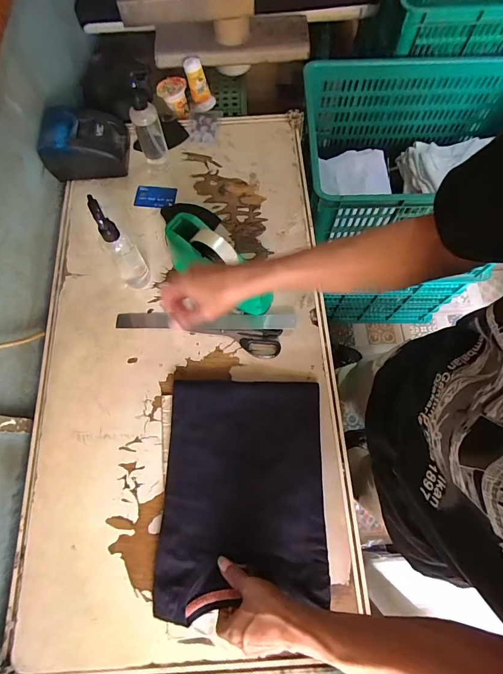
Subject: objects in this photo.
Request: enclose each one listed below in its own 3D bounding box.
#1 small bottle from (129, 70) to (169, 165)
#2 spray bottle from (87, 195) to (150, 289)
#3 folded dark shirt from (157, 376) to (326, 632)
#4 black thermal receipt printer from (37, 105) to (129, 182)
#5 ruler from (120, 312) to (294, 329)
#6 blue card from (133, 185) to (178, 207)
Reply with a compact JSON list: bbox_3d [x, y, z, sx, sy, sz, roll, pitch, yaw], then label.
[{"bbox_3d":[-0.197,-0.403,0.655,0.052,0.170,0.043,-22,71,-6],"label":"small bottle"},{"bbox_3d":[-0.220,-0.146,0.564,0.042,0.192,0.055,-32,73,-9],"label":"spray bottle"},{"bbox_3d":[-0.012,0.222,0.511,0.231,0.015,0.311,0,70,2],"label":"folded dark shirt"},{"bbox_3d":[-0.342,-0.394,0.700,0.166,0.093,0.110,-12,71,-3],"label":"black thermal receipt printer"},{"bbox_3d":[-0.083,-0.029,0.609,0.317,0.008,0.030,0,75,6],"label":"ruler"},{"bbox_3d":[-0.198,-0.290,0.710,0.083,0.005,0.054,10,69,4],"label":"blue card"}]

